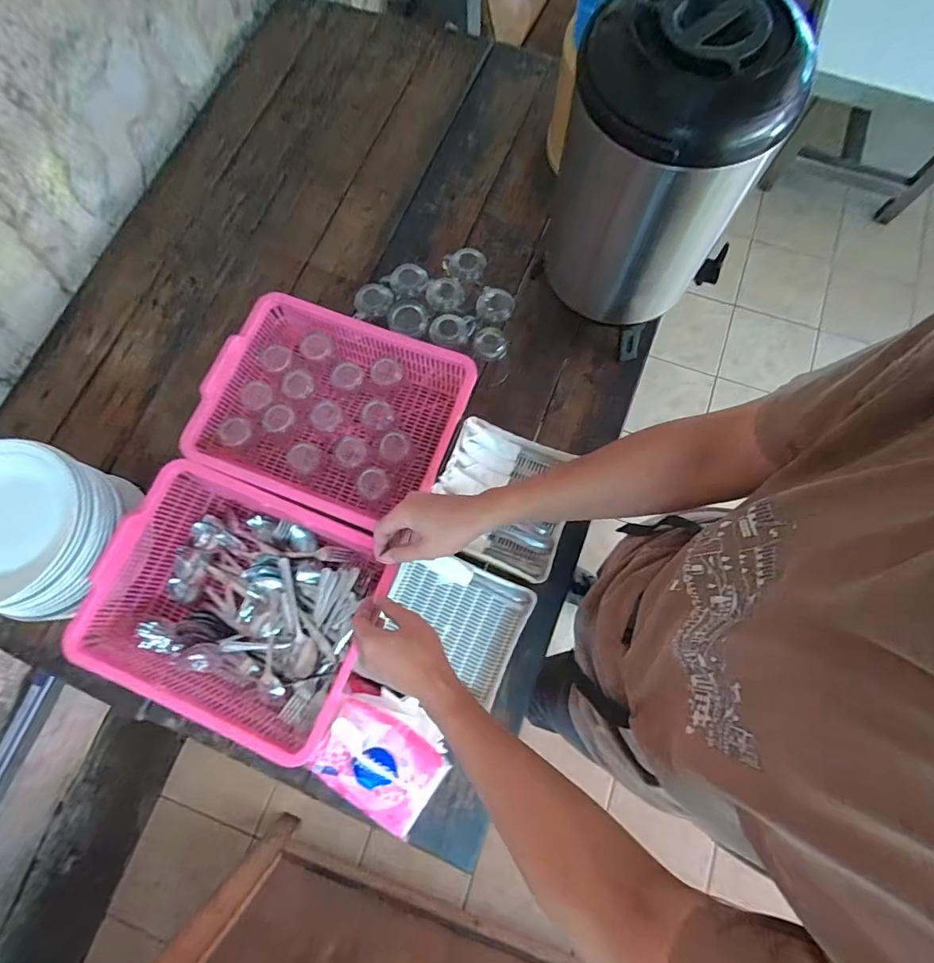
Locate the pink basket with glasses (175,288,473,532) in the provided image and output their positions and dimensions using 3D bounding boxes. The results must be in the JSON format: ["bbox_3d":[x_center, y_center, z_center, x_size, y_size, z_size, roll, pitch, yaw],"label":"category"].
[{"bbox_3d":[-0.216,-0.105,0.766,0.372,0.122,0.303,21,77,6],"label":"pink basket with glasses"}]

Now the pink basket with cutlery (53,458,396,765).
[{"bbox_3d":[-0.332,0.174,0.692,0.380,0.101,0.306,22,77,6],"label":"pink basket with cutlery"}]

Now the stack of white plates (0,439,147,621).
[{"bbox_3d":[-0.624,0.070,0.667,0.207,0.134,0.222,20,77,6],"label":"stack of white plates"}]

